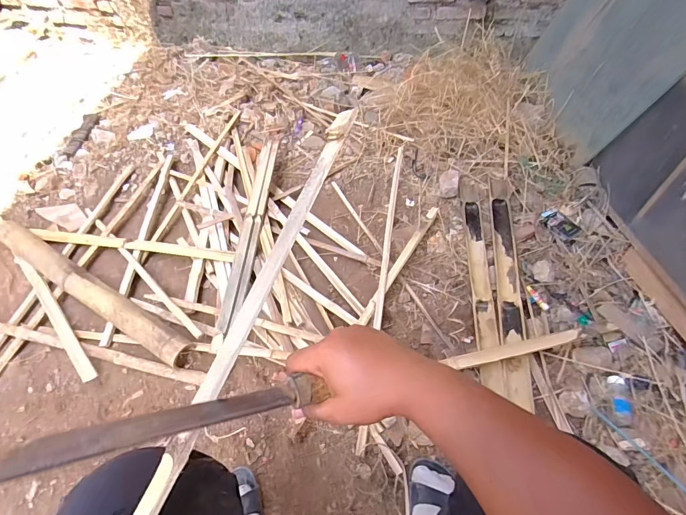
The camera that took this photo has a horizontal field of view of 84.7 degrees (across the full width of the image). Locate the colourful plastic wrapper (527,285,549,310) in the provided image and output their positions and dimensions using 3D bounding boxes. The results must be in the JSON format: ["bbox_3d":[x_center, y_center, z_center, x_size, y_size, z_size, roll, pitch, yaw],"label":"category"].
[{"bbox_3d":[0.500,0.104,0.970,0.016,0.010,0.073,-21,54,-13],"label":"colourful plastic wrapper"}]

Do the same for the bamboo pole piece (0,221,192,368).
[{"bbox_3d":[-0.685,0.066,0.976,0.787,0.072,0.069,26,57,21],"label":"bamboo pole piece"}]

